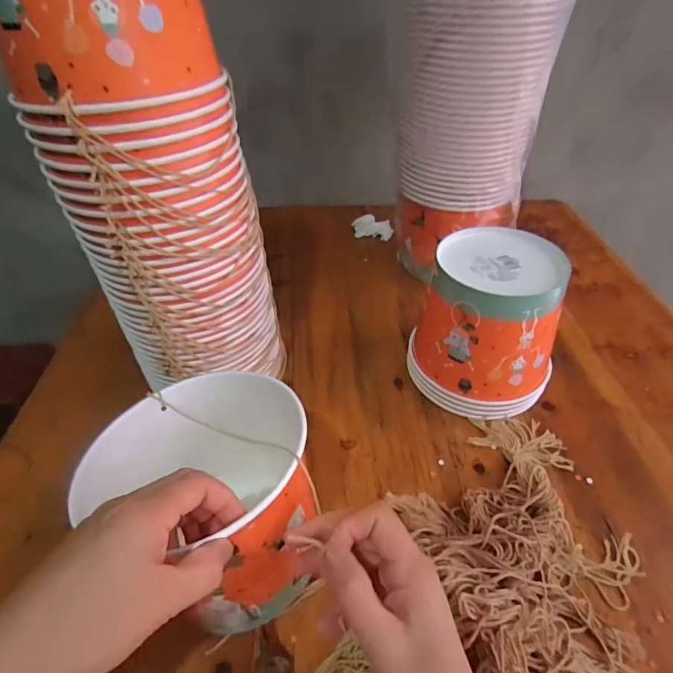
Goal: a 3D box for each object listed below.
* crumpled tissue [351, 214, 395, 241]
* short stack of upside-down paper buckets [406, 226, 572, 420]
[{"bbox_3d":[0.067,-0.196,0.784,0.066,0.030,0.043,-9,43,-6],"label":"crumpled tissue"},{"bbox_3d":[0.168,-0.012,0.491,0.147,0.155,0.139,21,48,23],"label":"short stack of upside-down paper buckets"}]

